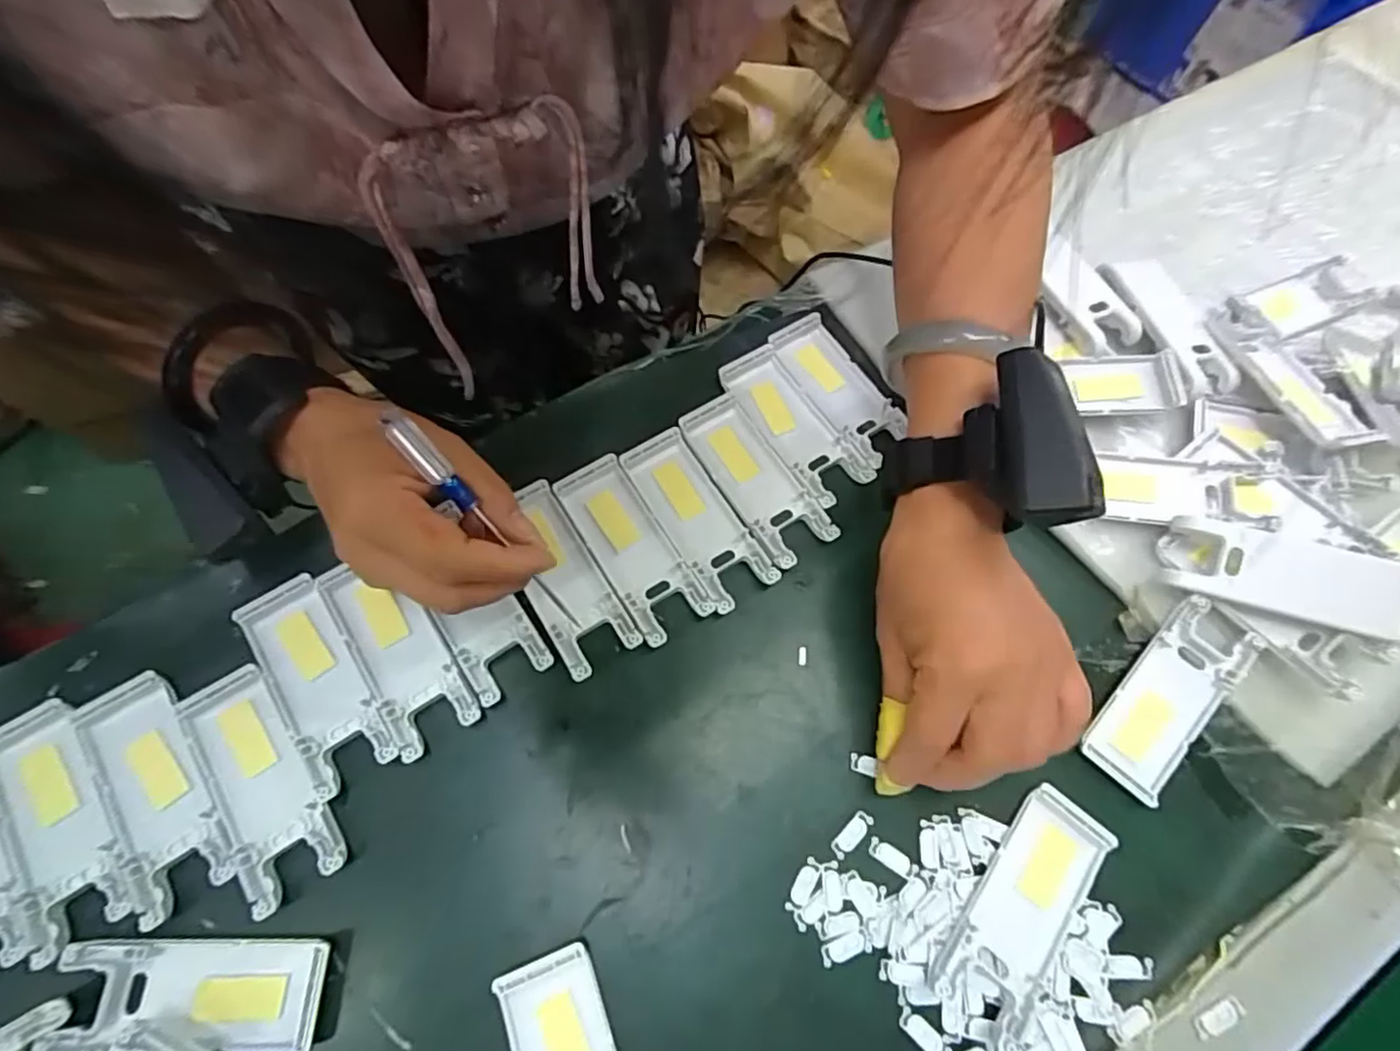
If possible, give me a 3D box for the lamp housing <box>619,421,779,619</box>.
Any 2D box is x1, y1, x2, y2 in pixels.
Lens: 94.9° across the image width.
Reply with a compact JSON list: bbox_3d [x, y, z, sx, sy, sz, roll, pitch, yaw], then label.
[{"bbox_3d":[-0.002,-0.005,0.354,0.040,0.010,0.105,-31,71,-12],"label":"lamp housing"}]

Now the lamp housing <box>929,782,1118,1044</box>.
[{"bbox_3d":[0.145,0.169,0.286,0.040,0.011,0.100,37,72,13],"label":"lamp housing"}]

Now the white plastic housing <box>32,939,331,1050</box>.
[{"bbox_3d":[-0.207,0.193,0.263,0.101,0.012,0.039,0,68,0],"label":"white plastic housing"}]

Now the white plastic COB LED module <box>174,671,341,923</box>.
[{"bbox_3d":[-0.202,0.118,0.293,0.040,0.007,0.103,-33,72,-13],"label":"white plastic COB LED module"}]

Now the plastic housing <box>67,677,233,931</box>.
[{"bbox_3d":[-0.247,0.120,0.288,0.041,0.006,0.102,-31,71,-12],"label":"plastic housing"}]

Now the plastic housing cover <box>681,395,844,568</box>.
[{"bbox_3d":[0.030,-0.026,0.363,0.038,0.009,0.104,-31,71,-12],"label":"plastic housing cover"}]

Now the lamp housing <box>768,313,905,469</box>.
[{"bbox_3d":[0.084,-0.083,0.387,0.039,0.007,0.101,-31,71,-12],"label":"lamp housing"}]

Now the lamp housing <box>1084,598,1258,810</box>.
[{"bbox_3d":[0.236,0.086,0.319,0.040,0.015,0.101,40,73,12],"label":"lamp housing"}]

